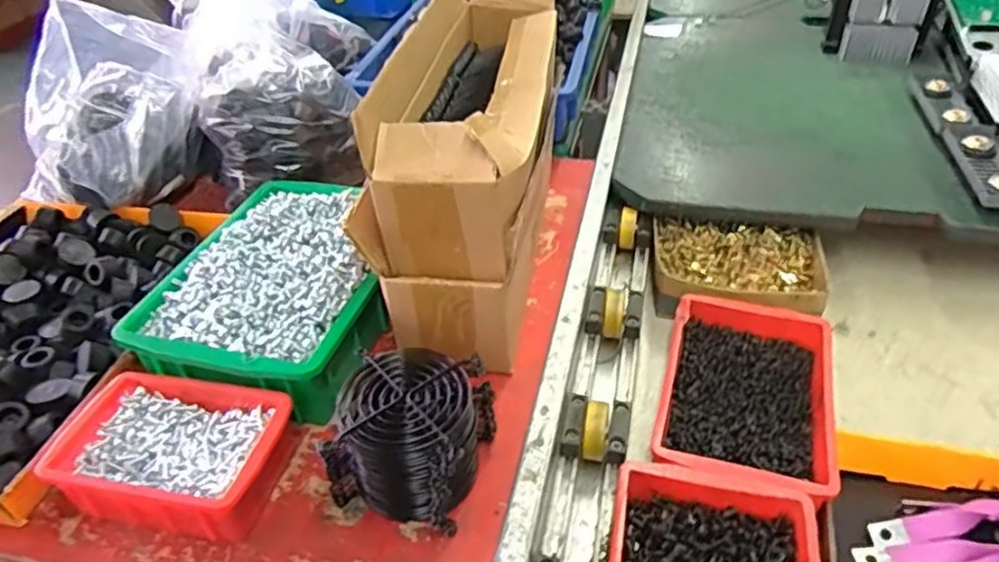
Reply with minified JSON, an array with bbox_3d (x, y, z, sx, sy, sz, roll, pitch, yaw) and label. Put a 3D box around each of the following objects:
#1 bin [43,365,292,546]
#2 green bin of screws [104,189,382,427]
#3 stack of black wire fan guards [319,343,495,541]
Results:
[{"bbox_3d":[-0.230,0.123,0.485,0.152,0.045,0.107,5,40,10],"label":"bin"},{"bbox_3d":[-0.184,0.006,0.598,0.191,0.074,0.235,10,41,16],"label":"green bin of screws"},{"bbox_3d":[-0.061,0.103,0.475,0.098,0.094,0.095,9,41,15],"label":"stack of black wire fan guards"}]

